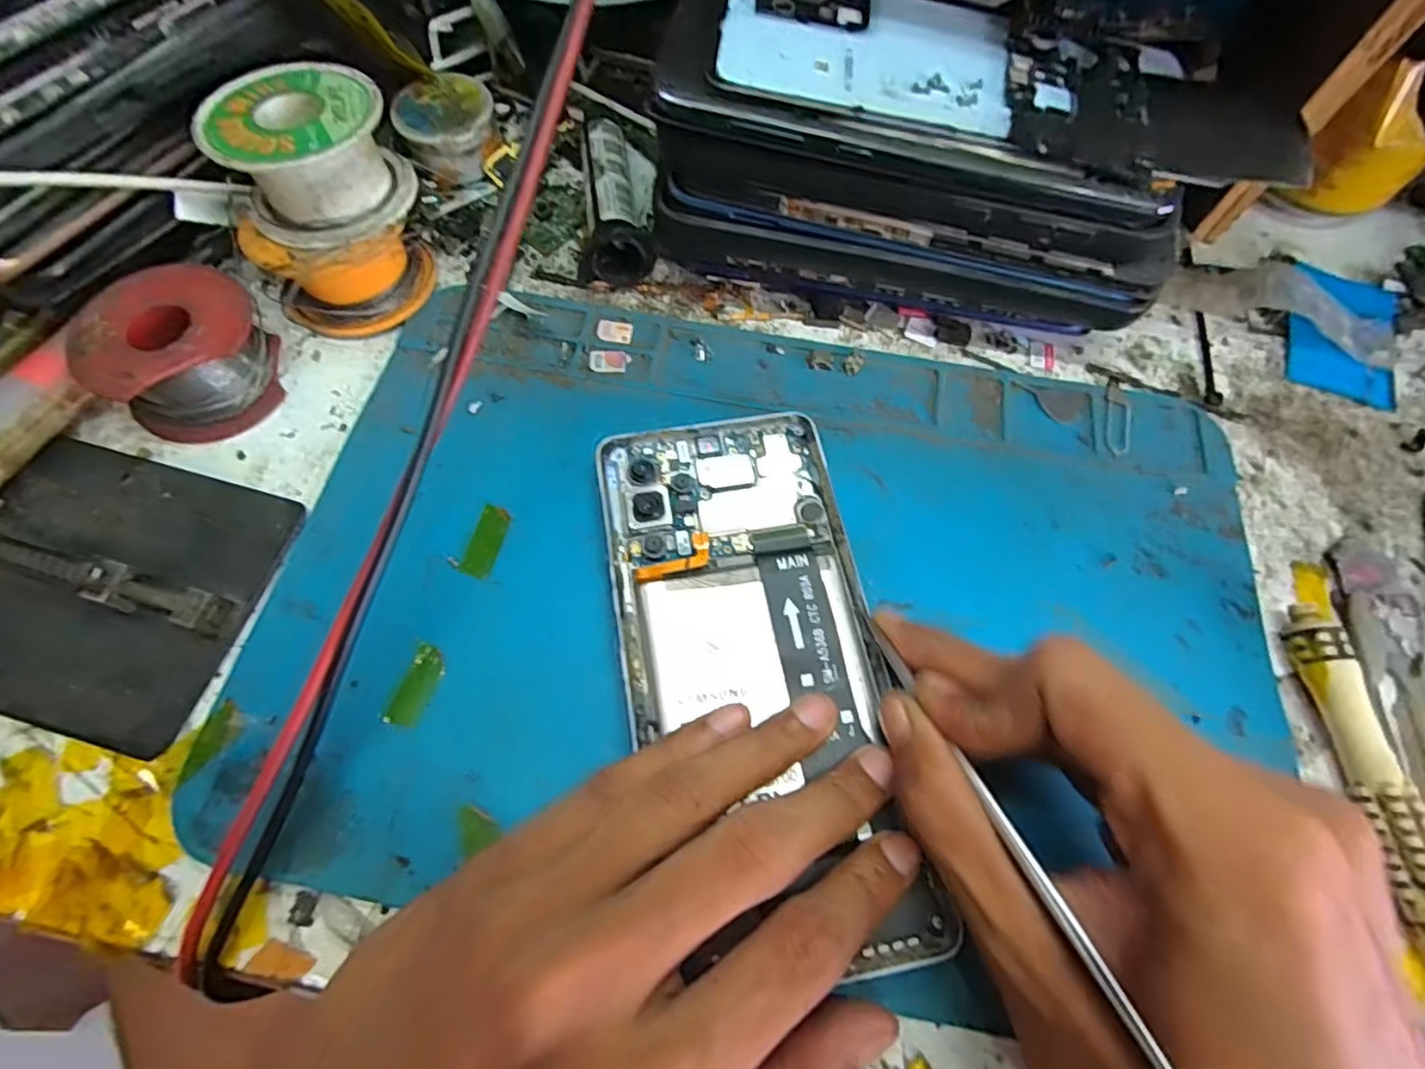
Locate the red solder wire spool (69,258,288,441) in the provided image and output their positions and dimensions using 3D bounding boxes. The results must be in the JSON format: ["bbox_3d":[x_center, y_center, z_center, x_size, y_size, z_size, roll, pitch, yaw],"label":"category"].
[{"bbox_3d":[-0.173,-0.060,0.203,0.049,0.027,0.049,1,67,-2],"label":"red solder wire spool"}]

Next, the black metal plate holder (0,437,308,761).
[{"bbox_3d":[-0.190,0.010,0.179,0.112,0.016,0.077,15,68,5],"label":"black metal plate holder"}]

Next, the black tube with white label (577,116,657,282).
[{"bbox_3d":[-0.036,-0.130,0.240,0.027,0.026,0.074,-2,67,-3],"label":"black tube with white label"}]

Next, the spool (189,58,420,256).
[{"bbox_3d":[-0.128,-0.121,0.201,0.050,0.034,0.051,41,72,15],"label":"spool"}]

